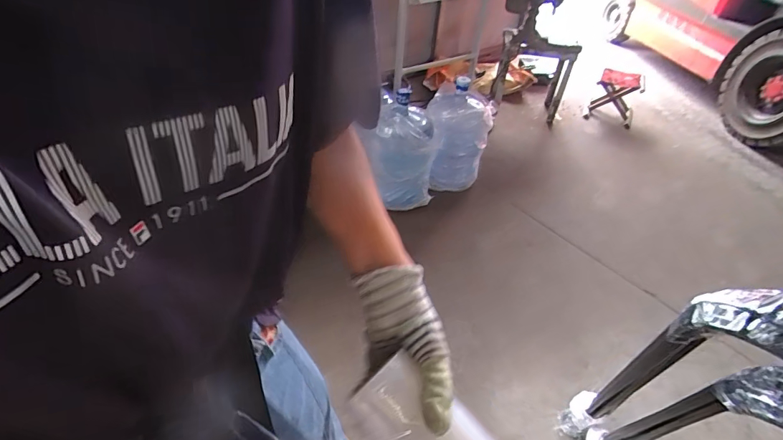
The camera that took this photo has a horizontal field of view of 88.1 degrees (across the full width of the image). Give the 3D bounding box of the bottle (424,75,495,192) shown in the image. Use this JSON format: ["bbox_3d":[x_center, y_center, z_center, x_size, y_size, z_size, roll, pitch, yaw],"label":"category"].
[{"bbox_3d":[0.286,-0.362,1.789,0.269,0.492,0.297,12,42,9],"label":"bottle"}]

